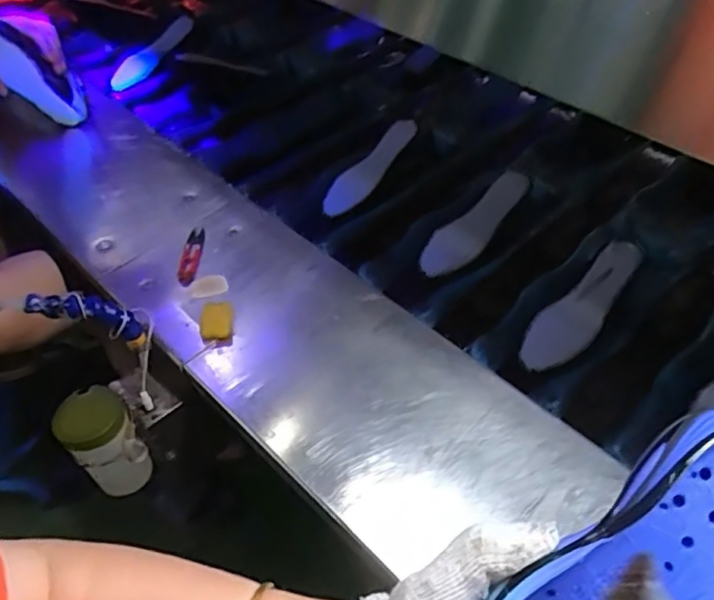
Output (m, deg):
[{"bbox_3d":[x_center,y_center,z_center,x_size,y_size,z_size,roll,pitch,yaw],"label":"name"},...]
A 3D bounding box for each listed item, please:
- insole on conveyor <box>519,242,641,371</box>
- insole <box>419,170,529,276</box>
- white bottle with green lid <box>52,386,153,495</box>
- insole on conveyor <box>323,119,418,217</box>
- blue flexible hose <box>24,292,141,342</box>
[{"bbox_3d":[0.281,0.008,0.739,0.202,0.016,0.062,-46,61,-8],"label":"insole on conveyor"},{"bbox_3d":[0.170,-0.108,0.849,0.200,0.020,0.058,-43,59,-8],"label":"insole"},{"bbox_3d":[-0.303,0.177,0.719,0.074,0.137,0.079,-32,56,-26],"label":"white bottle with green lid"},{"bbox_3d":[0.023,-0.211,0.944,0.063,0.021,0.205,38,81,28],"label":"insole on conveyor"},{"bbox_3d":[-0.291,0.014,0.654,0.125,0.035,0.021,22,31,-40],"label":"blue flexible hose"}]

